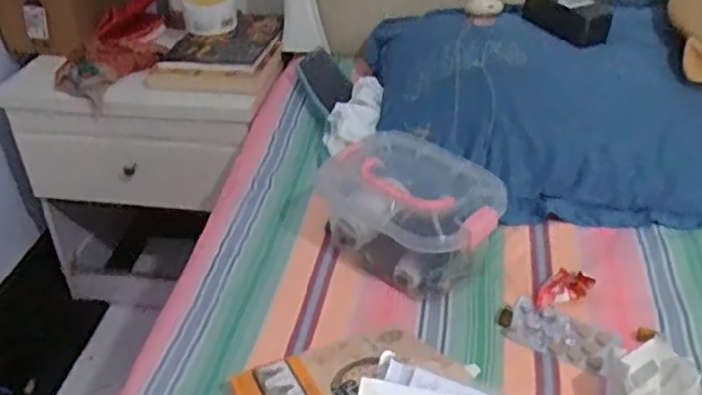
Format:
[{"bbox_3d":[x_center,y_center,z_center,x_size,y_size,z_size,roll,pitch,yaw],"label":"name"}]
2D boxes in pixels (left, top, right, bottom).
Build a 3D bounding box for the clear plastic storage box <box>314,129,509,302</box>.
[{"bbox_3d":[0.068,0.019,0.800,0.137,0.103,0.201,-29,46,-34],"label":"clear plastic storage box"}]

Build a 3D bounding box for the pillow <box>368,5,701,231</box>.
[{"bbox_3d":[0.382,-0.130,0.972,0.750,0.132,0.383,6,37,8],"label":"pillow"}]

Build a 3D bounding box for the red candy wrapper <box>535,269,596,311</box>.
[{"bbox_3d":[0.227,0.096,0.754,0.064,0.022,0.032,-12,38,-17],"label":"red candy wrapper"}]

